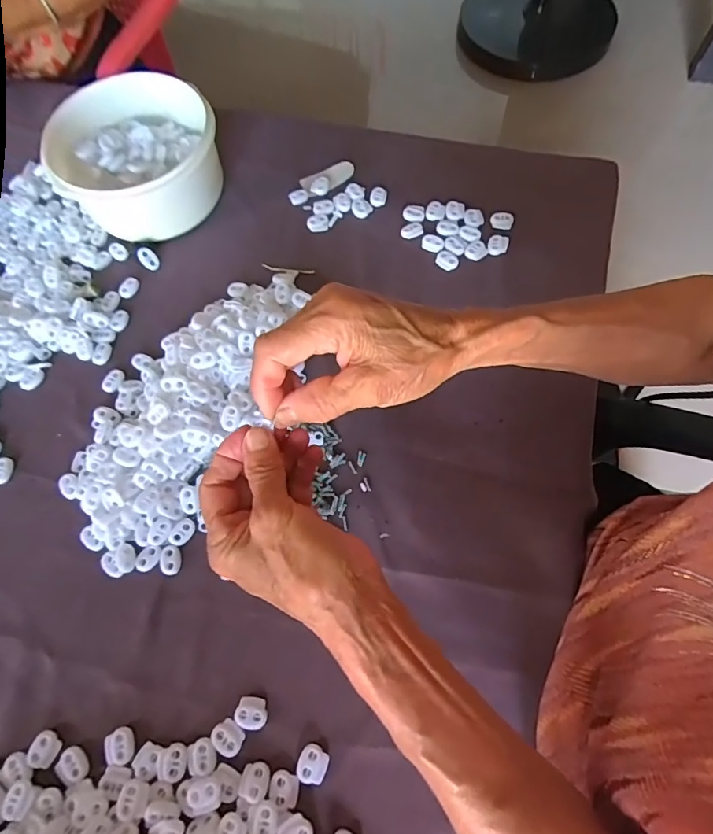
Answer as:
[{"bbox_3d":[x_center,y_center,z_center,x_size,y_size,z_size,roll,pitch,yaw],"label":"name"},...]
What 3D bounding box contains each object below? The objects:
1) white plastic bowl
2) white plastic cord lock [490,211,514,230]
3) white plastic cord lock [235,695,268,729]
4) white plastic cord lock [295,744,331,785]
[{"bbox_3d":[-0.218,-0.259,0.484,0.156,0.070,0.154,-9,69,-1],"label":"white plastic bowl"},{"bbox_3d":[0.149,-0.201,0.492,0.023,0.006,0.019,12,67,7],"label":"white plastic cord lock"},{"bbox_3d":[-0.075,0.211,0.343,0.022,0.006,0.020,3,69,4],"label":"white plastic cord lock"},{"bbox_3d":[-0.030,0.239,0.329,0.020,0.008,0.022,26,73,12],"label":"white plastic cord lock"}]

